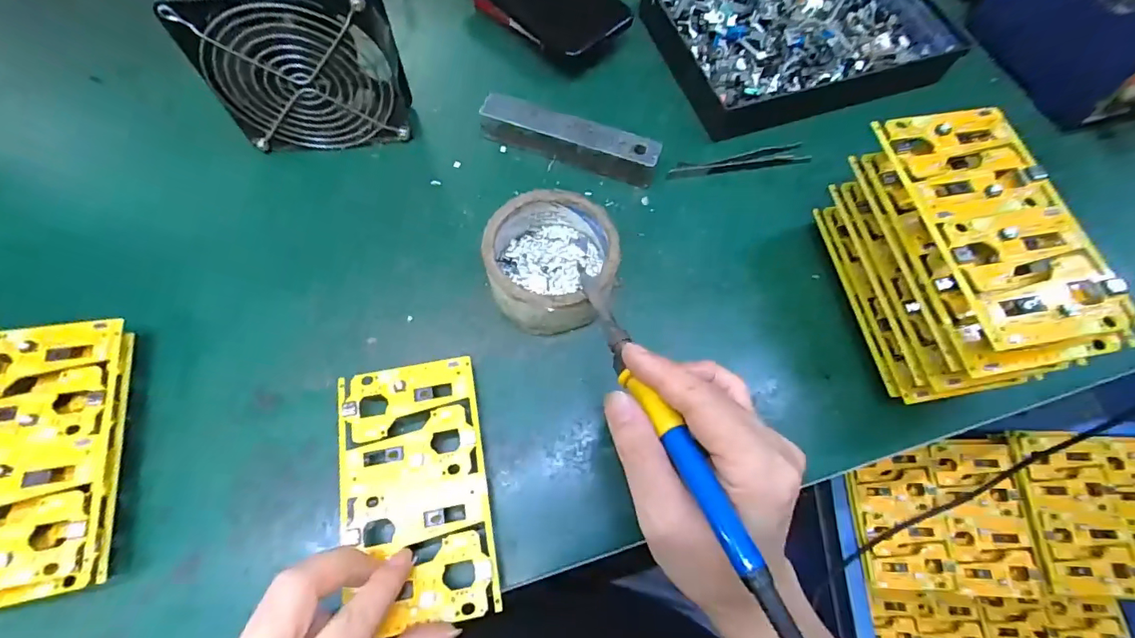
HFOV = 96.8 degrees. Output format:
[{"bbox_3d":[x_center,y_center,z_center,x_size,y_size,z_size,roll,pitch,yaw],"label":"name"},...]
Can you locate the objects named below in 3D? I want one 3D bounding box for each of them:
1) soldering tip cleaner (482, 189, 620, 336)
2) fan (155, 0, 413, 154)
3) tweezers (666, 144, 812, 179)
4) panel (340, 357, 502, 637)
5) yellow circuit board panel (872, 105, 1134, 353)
[{"bbox_3d":[-0.011,-0.037,0.333,0.081,0.046,0.086,1,66,-1],"label":"soldering tip cleaner"},{"bbox_3d":[-0.178,-0.174,0.344,0.117,0.114,0.047,-8,66,-5],"label":"fan"},{"bbox_3d":[0.135,-0.123,0.397,0.115,0.004,0.016,-11,67,-6],"label":"tweezers"},{"bbox_3d":[-0.084,0.092,0.280,0.078,0.006,0.137,-10,66,-6],"label":"panel"},{"bbox_3d":[0.224,-0.054,0.265,0.077,0.009,0.138,-9,66,-6],"label":"yellow circuit board panel"}]

